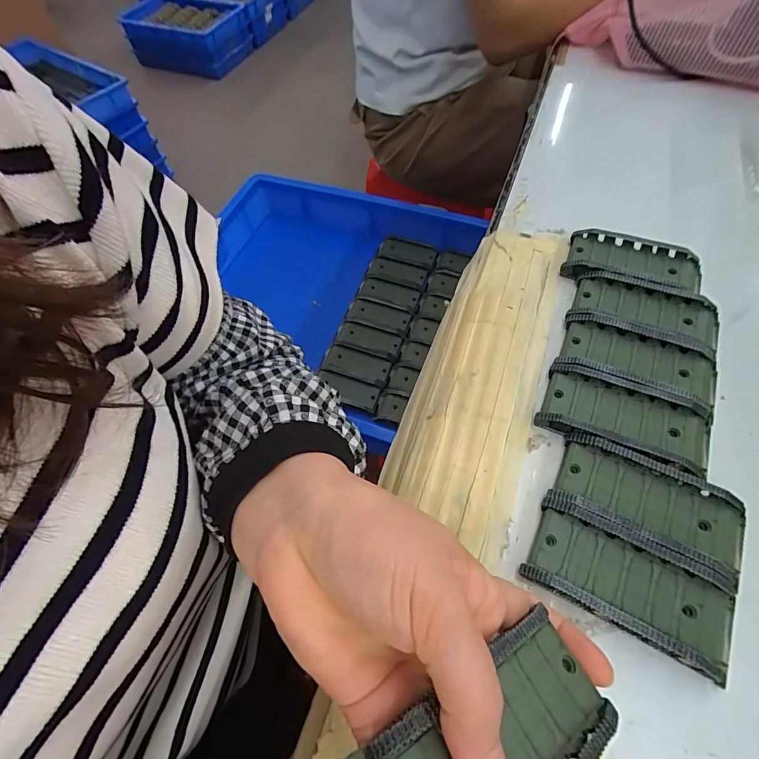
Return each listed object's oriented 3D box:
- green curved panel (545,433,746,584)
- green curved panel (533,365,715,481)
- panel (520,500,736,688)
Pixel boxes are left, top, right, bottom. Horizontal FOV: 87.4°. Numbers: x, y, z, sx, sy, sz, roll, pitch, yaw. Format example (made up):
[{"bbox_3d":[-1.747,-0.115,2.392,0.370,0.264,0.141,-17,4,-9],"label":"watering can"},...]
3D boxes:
[{"bbox_3d":[0.146,0.068,0.216,0.092,0.018,0.044,25,64,16],"label":"green curved panel"},{"bbox_3d":[0.147,0.023,0.240,0.090,0.016,0.045,23,64,15],"label":"green curved panel"},{"bbox_3d":[0.125,0.102,0.198,0.093,0.018,0.045,25,64,16],"label":"panel"}]

